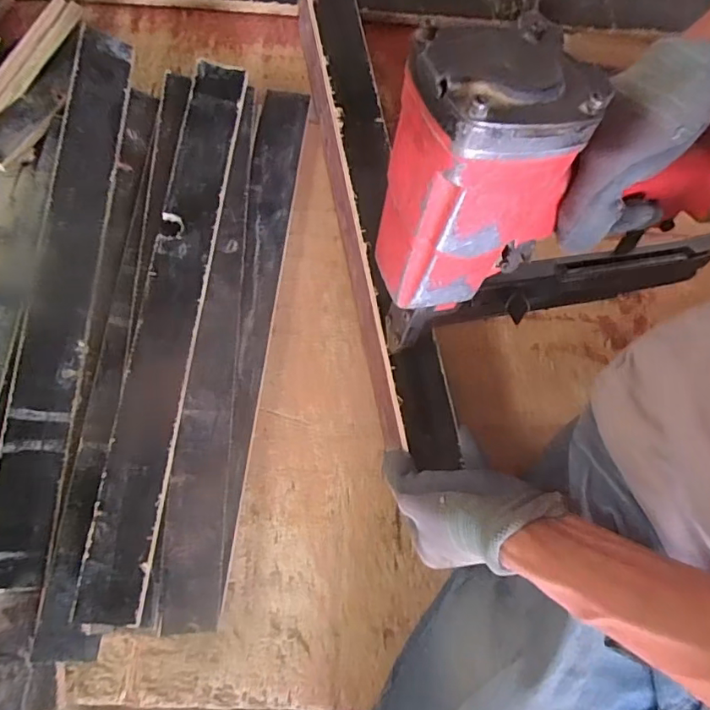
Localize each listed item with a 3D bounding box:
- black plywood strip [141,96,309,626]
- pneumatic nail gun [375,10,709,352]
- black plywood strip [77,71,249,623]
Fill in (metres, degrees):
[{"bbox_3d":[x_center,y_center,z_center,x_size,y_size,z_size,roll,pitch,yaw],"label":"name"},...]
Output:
[{"bbox_3d":[-0.106,-0.022,0.461,0.058,0.016,0.487,13,77,-22],"label":"black plywood strip"},{"bbox_3d":[0.150,-0.109,0.339,0.282,0.240,0.096,-18,76,-6],"label":"pneumatic nail gun"},{"bbox_3d":[-0.155,-0.037,0.445,0.047,0.011,0.487,11,76,-14],"label":"black plywood strip"}]

